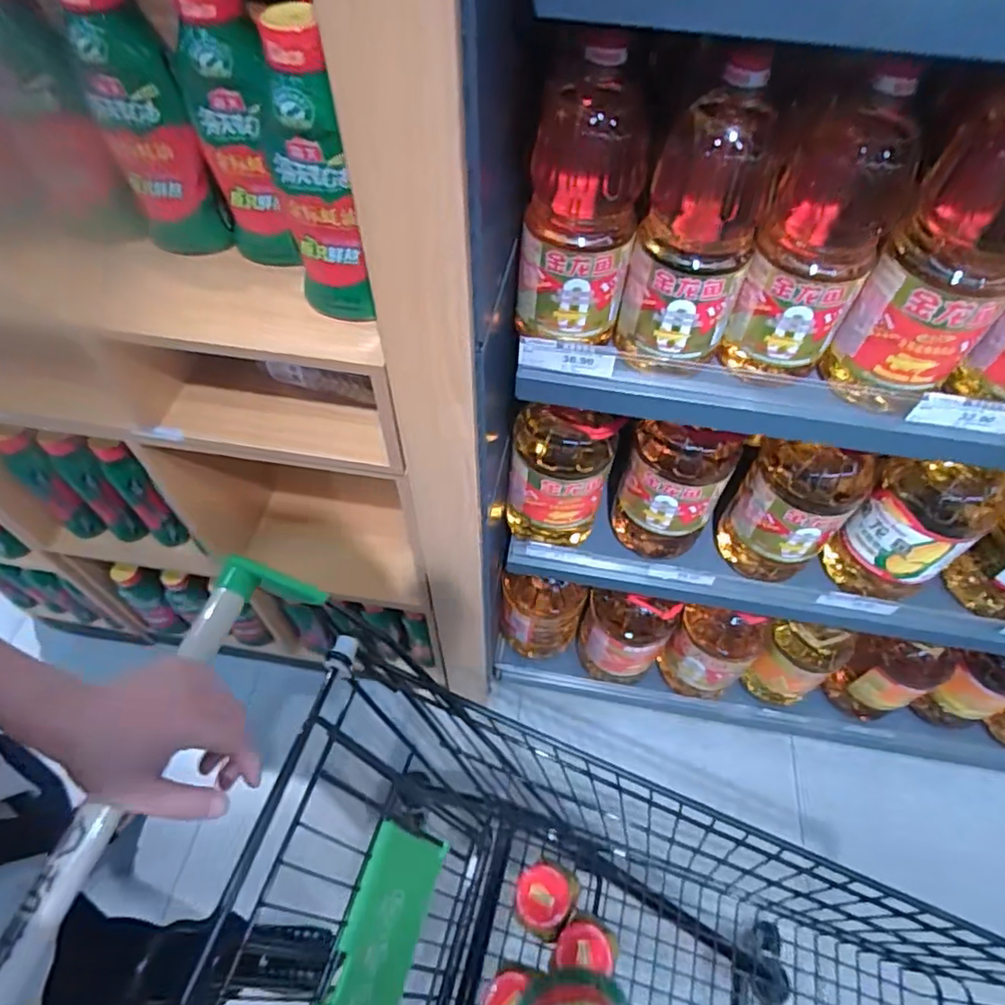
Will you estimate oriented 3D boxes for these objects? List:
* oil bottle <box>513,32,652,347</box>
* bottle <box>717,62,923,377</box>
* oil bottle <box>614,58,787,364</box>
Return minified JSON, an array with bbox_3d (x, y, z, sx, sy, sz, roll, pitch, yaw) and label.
[{"bbox_3d":[0.078,-0.291,0.584,0.109,0.237,0.138,13,55,7],"label":"oil bottle"},{"bbox_3d":[0.298,-0.237,0.584,0.116,0.263,0.097,25,58,16],"label":"bottle"},{"bbox_3d":[0.182,-0.249,0.575,0.109,0.247,0.094,13,55,7],"label":"oil bottle"}]

